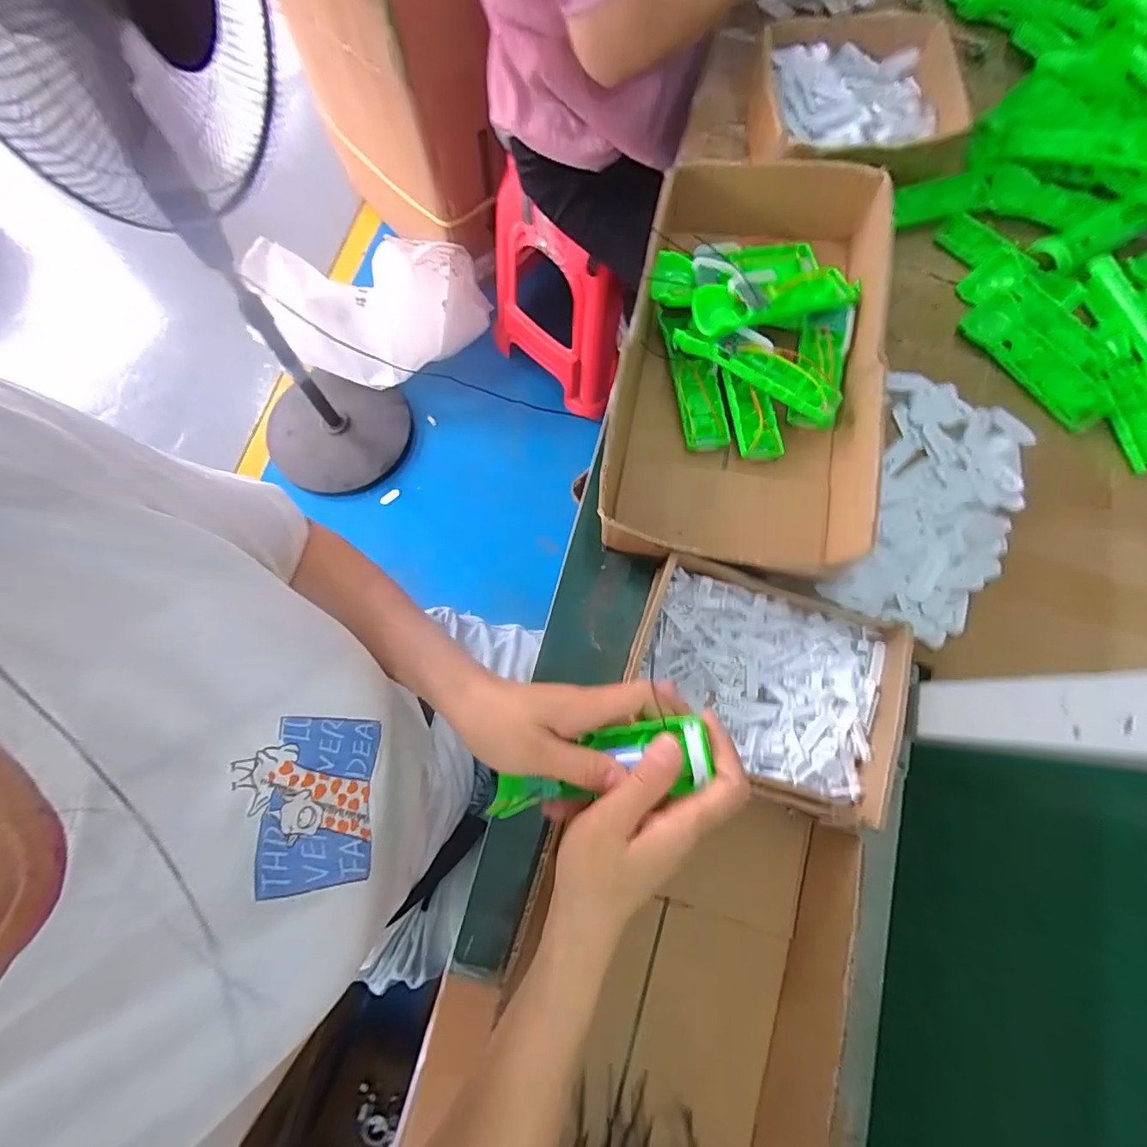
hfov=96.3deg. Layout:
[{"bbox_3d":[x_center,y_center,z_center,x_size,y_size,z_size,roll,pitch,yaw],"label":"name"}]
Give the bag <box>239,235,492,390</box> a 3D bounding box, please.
[{"bbox_3d":[-0.488,-0.645,1.260,0.535,0.279,0.263,-4,74,-2],"label":"bag"}]

